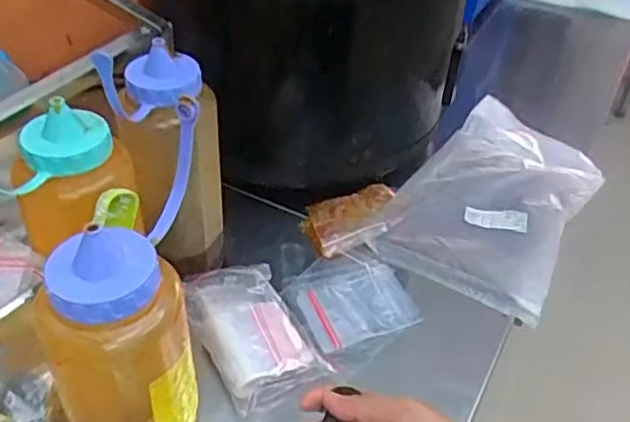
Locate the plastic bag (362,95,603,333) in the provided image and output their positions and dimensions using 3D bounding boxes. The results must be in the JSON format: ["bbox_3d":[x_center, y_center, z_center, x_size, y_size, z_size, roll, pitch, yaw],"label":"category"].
[{"bbox_3d":[0.208,-0.022,0.740,0.178,0.035,0.311,24,45,22],"label":"plastic bag"}]

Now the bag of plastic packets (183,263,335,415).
[{"bbox_3d":[-0.058,0.100,0.580,0.084,0.028,0.143,-18,46,-24],"label":"bag of plastic packets"}]

